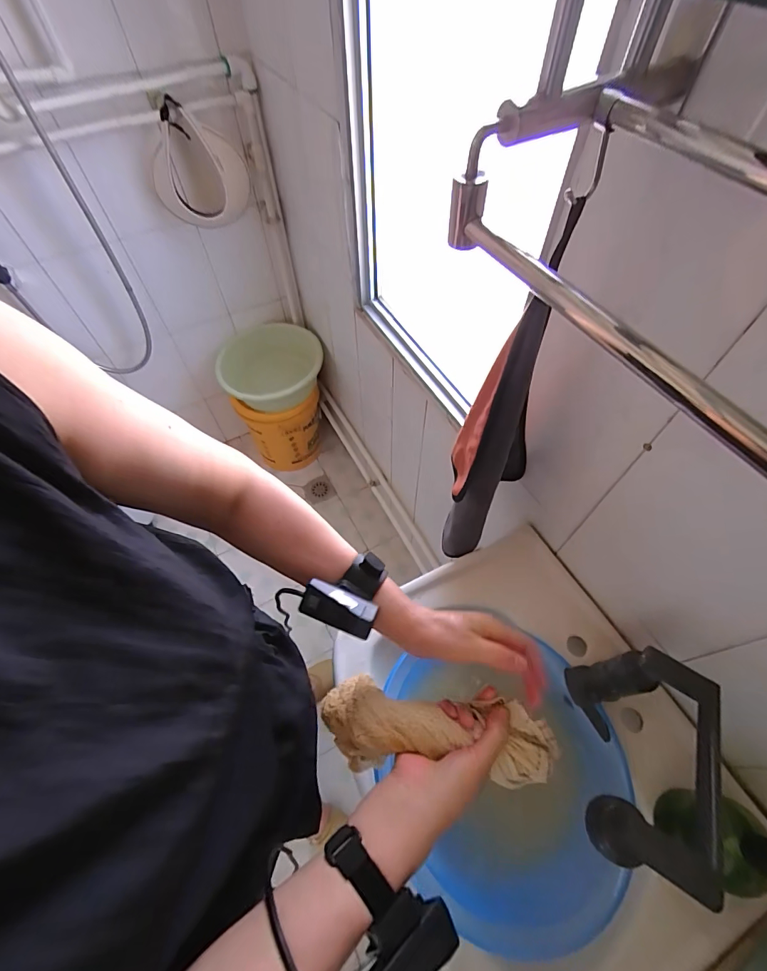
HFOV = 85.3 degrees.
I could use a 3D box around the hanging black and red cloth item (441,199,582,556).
[{"bbox_3d":[0.137,-0.042,0.560,0.101,0.407,0.121,23,61,15],"label":"hanging black and red cloth item"}]

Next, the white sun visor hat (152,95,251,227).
[{"bbox_3d":[-0.427,-0.726,0.965,0.214,0.245,0.094,-23,60,-12],"label":"white sun visor hat"}]

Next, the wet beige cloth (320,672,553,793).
[{"bbox_3d":[0.049,0.243,0.408,0.226,0.076,0.075,7,58,7],"label":"wet beige cloth"}]

